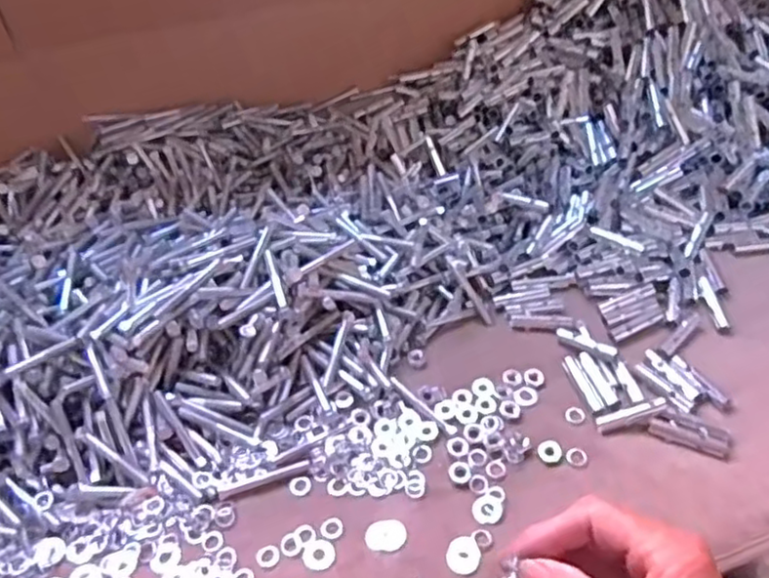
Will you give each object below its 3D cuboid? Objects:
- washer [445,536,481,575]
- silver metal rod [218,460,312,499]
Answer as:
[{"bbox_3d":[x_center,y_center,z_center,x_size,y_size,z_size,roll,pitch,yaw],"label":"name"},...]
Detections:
[{"bbox_3d":[0.044,0.149,0.354,0.019,0.004,0.021,-8,49,-2],"label":"washer"},{"bbox_3d":[-0.075,0.119,0.396,0.058,0.004,0.008,-17,50,-10],"label":"silver metal rod"}]

